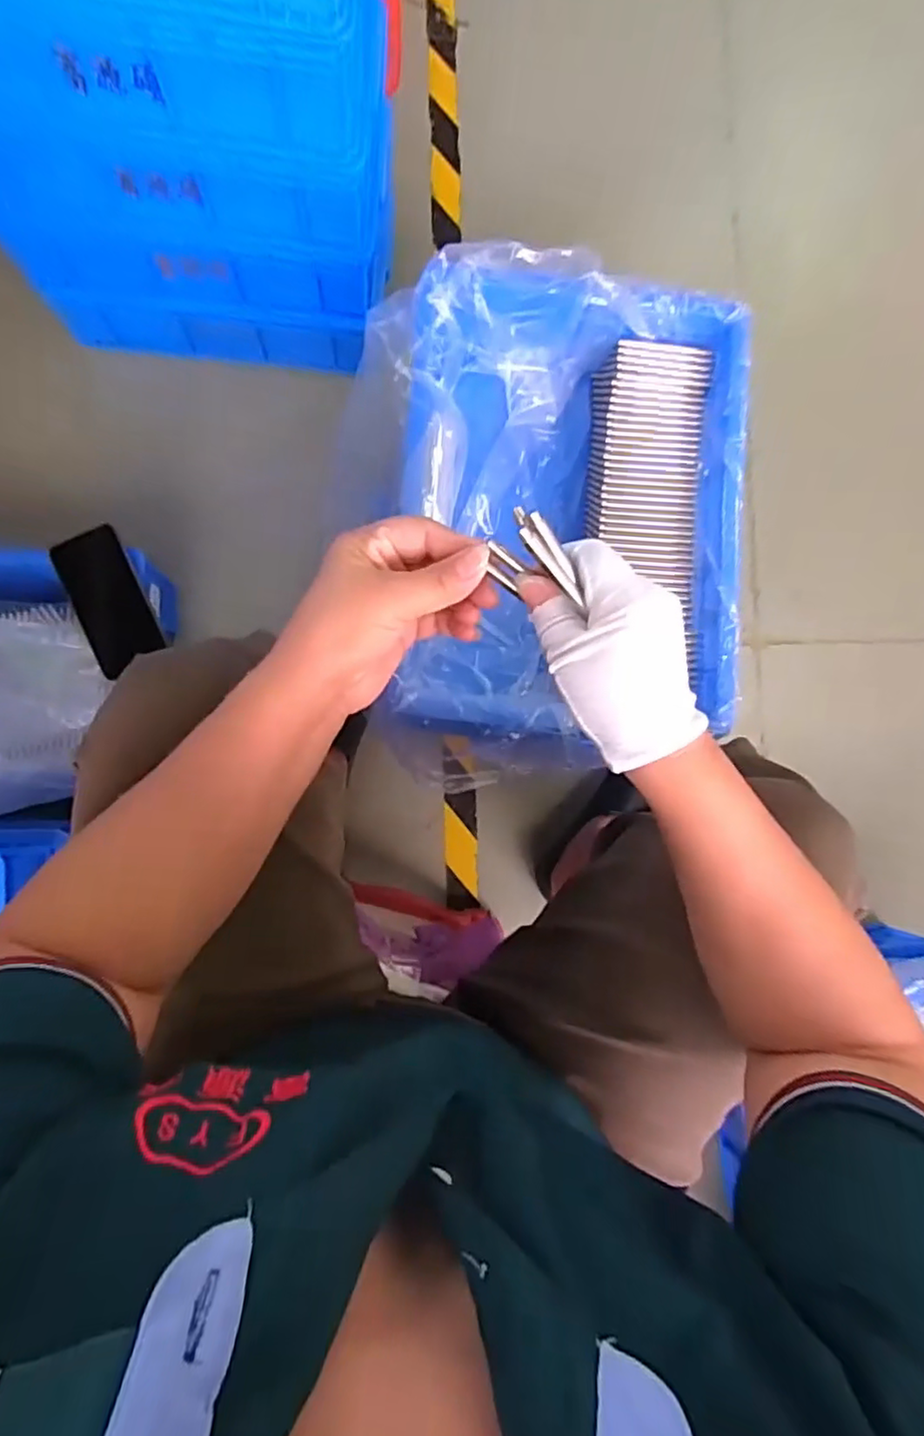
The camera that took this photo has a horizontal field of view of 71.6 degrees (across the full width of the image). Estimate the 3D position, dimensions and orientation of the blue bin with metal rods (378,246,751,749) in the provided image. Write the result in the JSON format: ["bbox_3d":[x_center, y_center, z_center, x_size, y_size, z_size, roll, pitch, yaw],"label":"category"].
[{"bbox_3d":[0.094,-0.195,0.623,0.326,0.128,0.406,4,85,-6],"label":"blue bin with metal rods"}]

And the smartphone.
[{"bbox_3d":[-0.388,-0.129,0.704,0.073,0.012,0.151,-23,98,-9],"label":"smartphone"}]

